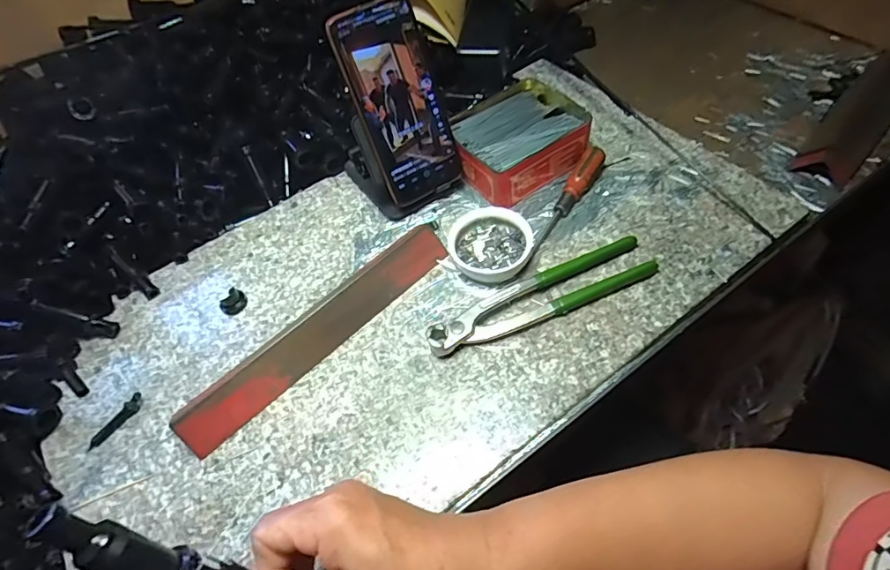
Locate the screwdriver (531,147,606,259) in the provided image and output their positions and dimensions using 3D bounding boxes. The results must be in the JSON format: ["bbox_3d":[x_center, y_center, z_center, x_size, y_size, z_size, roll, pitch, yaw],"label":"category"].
[{"bbox_3d":[0.114,-0.078,0.471,0.017,0.021,0.132,28,72,24],"label":"screwdriver"}]

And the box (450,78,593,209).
[{"bbox_3d":[0.072,-0.146,0.505,0.129,0.038,0.108,-34,56,-16],"label":"box"}]

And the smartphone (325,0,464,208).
[{"bbox_3d":[-0.039,-0.159,0.448,0.078,0.167,0.008,-32,31,-18],"label":"smartphone"}]

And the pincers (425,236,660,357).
[{"bbox_3d":[0.080,0.009,0.416,0.197,0.014,0.042,-24,55,-8],"label":"pincers"}]

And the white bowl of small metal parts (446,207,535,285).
[{"bbox_3d":[0.040,-0.036,0.444,0.071,0.029,0.059,11,58,16],"label":"white bowl of small metal parts"}]

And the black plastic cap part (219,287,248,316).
[{"bbox_3d":[-0.190,0.015,0.451,0.023,0.016,0.015,-38,58,-17],"label":"black plastic cap part"}]

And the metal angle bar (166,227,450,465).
[{"bbox_3d":[-0.100,0.037,0.414,0.031,0.031,0.251,36,67,28],"label":"metal angle bar"}]

